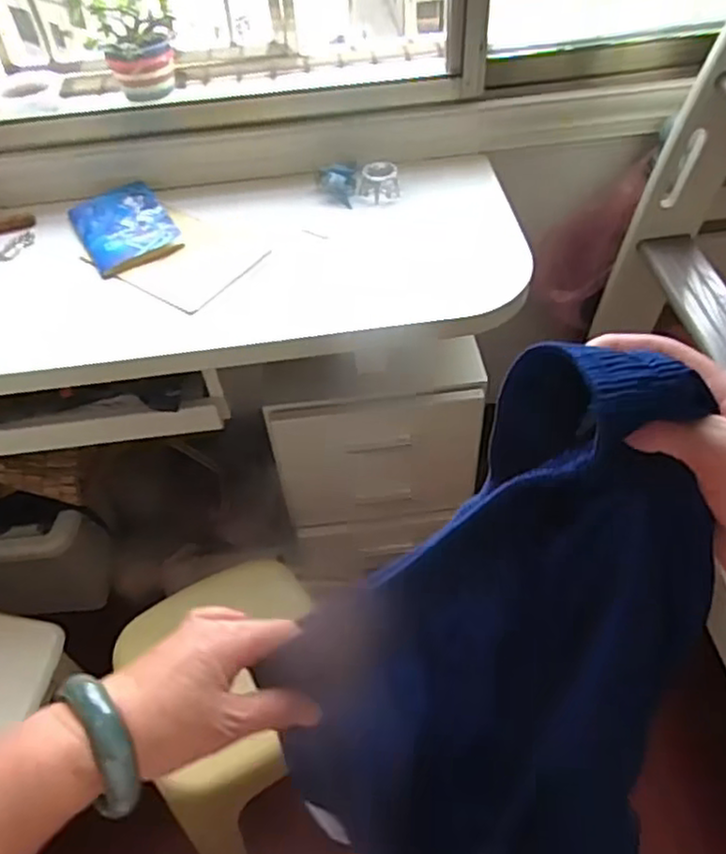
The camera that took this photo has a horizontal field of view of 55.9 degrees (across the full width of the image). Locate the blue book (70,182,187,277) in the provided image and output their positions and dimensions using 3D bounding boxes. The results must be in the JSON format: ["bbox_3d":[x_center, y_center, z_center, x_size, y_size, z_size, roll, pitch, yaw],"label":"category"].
[{"bbox_3d":[-0.394,-0.334,1.127,0.140,0.018,0.234,-25,53,-17],"label":"blue book"}]

